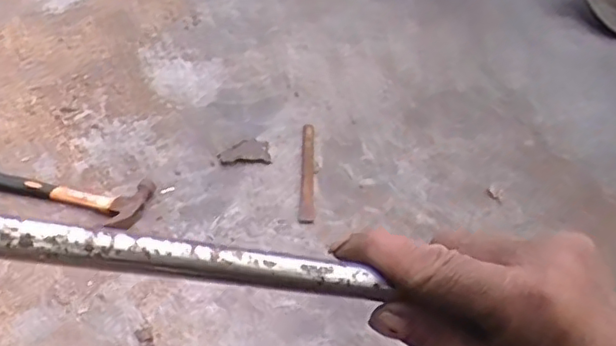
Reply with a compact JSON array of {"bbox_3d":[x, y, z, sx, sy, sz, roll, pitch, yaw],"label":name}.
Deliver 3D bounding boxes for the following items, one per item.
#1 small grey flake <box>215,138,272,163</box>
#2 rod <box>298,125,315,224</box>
[{"bbox_3d":[-0.115,-0.040,1.129,0.092,0.006,0.058,-1,44,-8],"label":"small grey flake"},{"bbox_3d":[-0.001,-0.005,1.110,0.025,0.010,0.246,4,43,-3],"label":"rod"}]

